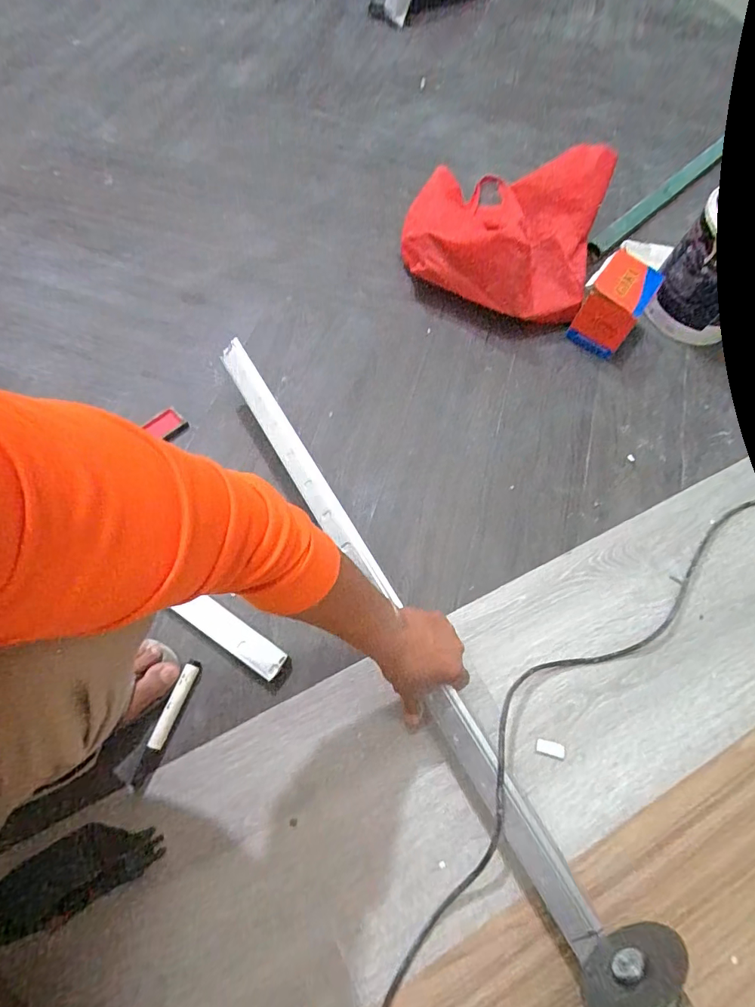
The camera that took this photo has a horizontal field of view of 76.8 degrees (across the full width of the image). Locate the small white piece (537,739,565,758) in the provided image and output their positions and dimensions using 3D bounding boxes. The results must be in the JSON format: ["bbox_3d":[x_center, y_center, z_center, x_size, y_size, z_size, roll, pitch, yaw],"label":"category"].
[{"bbox_3d":[0.216,0.305,0.592,0.034,0.008,0.015,13,65,3],"label":"small white piece"}]

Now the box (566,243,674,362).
[{"bbox_3d":[0.413,-0.352,0.832,0.103,0.131,0.143,34,68,12],"label":"box"}]

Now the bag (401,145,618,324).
[{"bbox_3d":[0.242,-0.534,0.873,0.347,0.176,0.351,23,66,8],"label":"bag"}]

